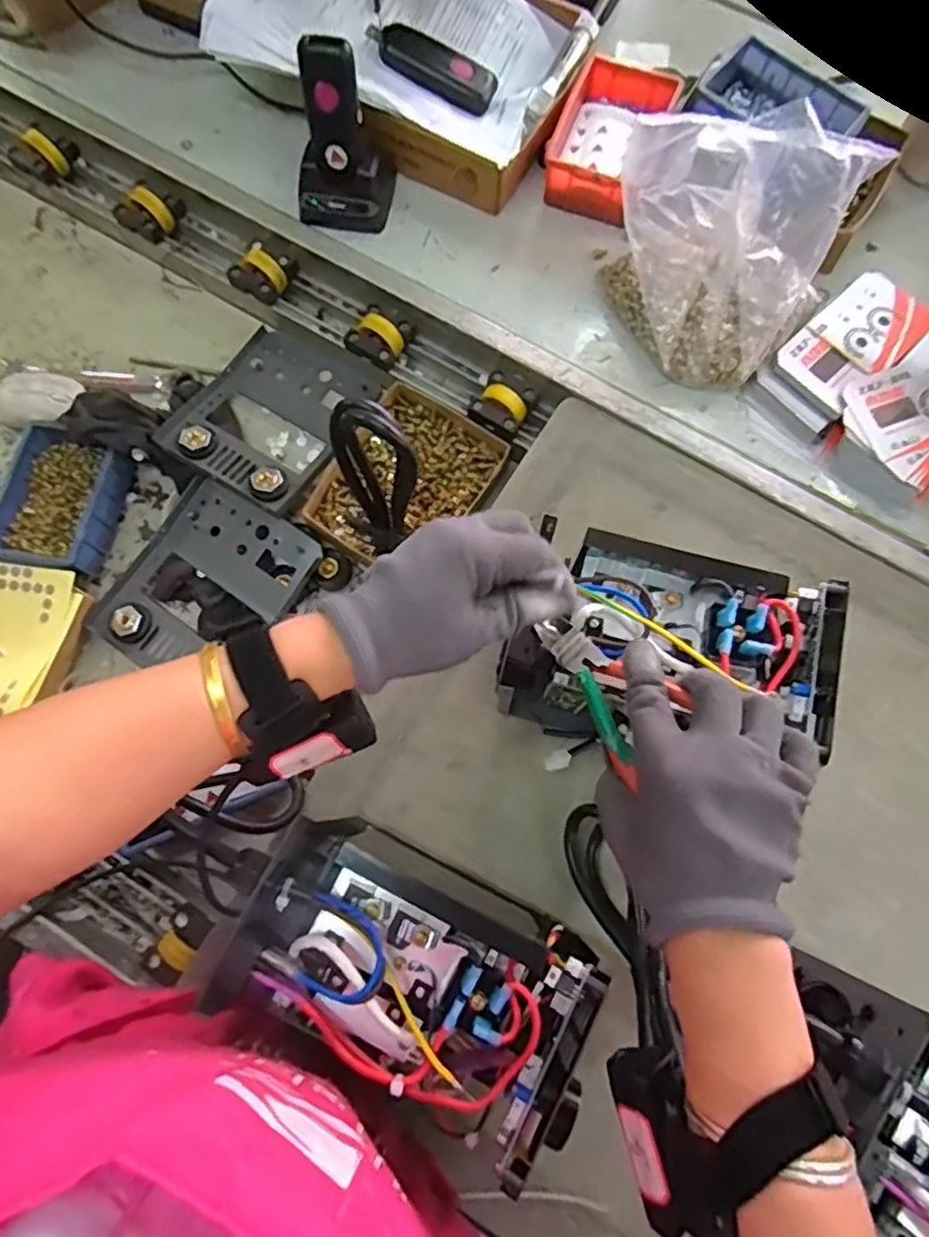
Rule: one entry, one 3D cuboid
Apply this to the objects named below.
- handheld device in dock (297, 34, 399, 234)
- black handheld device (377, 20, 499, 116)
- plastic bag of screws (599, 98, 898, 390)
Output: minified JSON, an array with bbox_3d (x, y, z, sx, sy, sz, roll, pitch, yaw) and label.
[{"bbox_3d":[-0.115,-0.432,0.612,0.086,0.134,0.064,8,76,3],"label":"handheld device in dock"},{"bbox_3d":[-0.026,-0.549,0.664,0.120,0.022,0.051,25,77,-8],"label":"black handheld device"},{"bbox_3d":[0.212,-0.311,0.567,0.187,0.151,0.157,27,77,7],"label":"plastic bag of screws"}]

